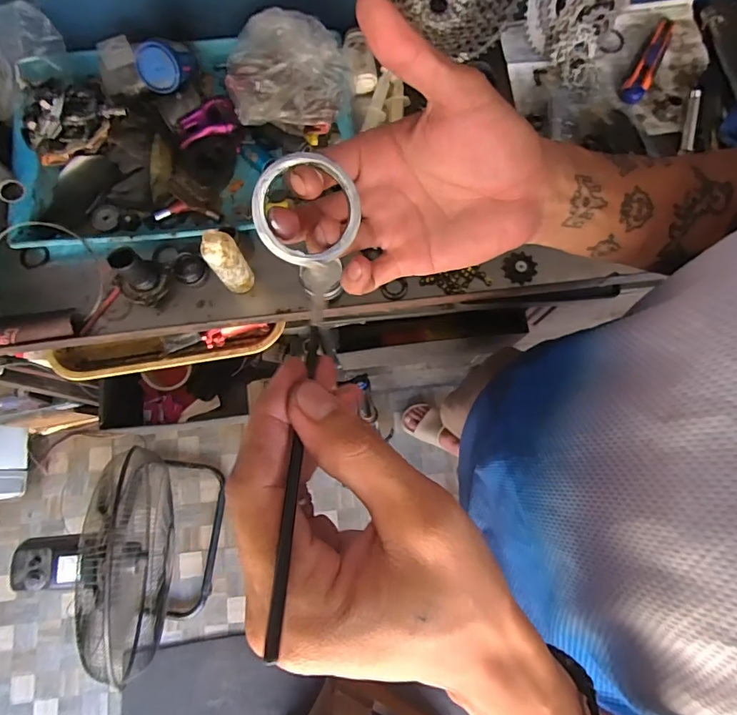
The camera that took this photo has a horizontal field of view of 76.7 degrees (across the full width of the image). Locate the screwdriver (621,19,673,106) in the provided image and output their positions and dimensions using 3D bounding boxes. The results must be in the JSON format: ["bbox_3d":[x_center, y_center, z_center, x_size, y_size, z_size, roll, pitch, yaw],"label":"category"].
[{"bbox_3d":[0.409,-0.432,0.670,0.031,0.027,0.158,31,79,7],"label":"screwdriver"}]

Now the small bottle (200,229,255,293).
[{"bbox_3d":[-0.164,-0.110,0.548,0.037,0.104,0.029,-36,79,-8],"label":"small bottle"}]

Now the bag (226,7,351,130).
[{"bbox_3d":[-0.106,-0.378,0.609,0.153,0.061,0.128,-4,77,-1],"label":"bag"}]

